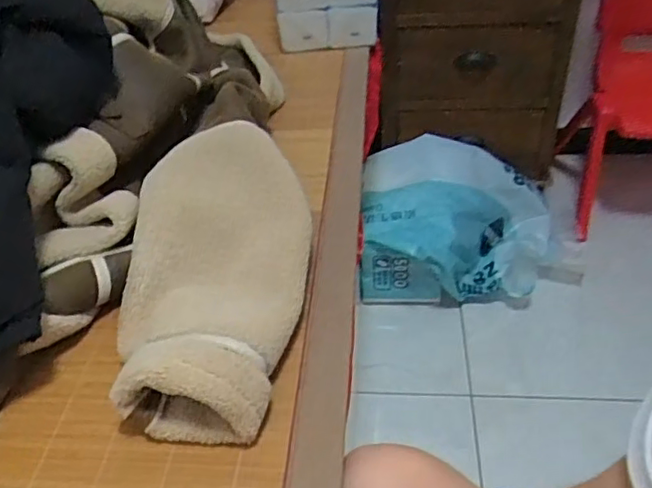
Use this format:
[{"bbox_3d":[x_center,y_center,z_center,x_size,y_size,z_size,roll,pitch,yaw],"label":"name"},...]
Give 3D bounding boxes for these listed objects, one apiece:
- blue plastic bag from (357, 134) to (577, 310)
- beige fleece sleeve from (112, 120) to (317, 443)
[{"bbox_3d":[0.282,-0.044,1.287,0.432,0.206,0.315,-5,40,-1],"label":"blue plastic bag"},{"bbox_3d":[-0.111,0.021,0.628,0.178,0.103,0.356,-1,40,5],"label":"beige fleece sleeve"}]

